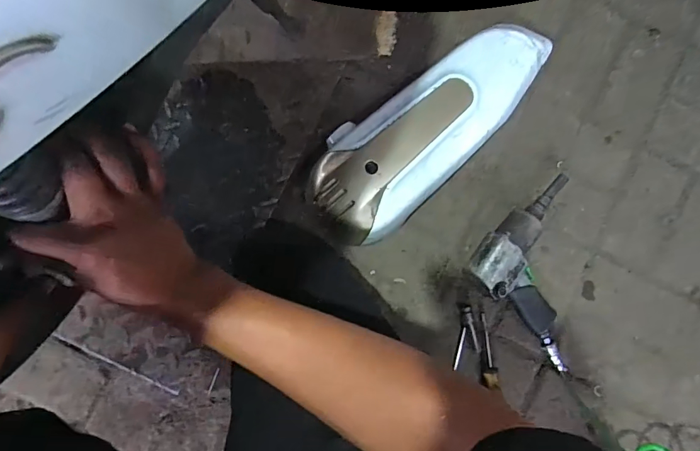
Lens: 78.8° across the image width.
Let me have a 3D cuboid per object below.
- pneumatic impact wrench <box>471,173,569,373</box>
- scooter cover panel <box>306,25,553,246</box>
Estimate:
[{"bbox_3d":[0.349,0.081,0.704,0.233,0.063,0.253,-41,89,-5],"label":"pneumatic impact wrench"},{"bbox_3d":[0.140,-0.178,0.713,0.493,0.085,0.181,-44,88,-4],"label":"scooter cover panel"}]

